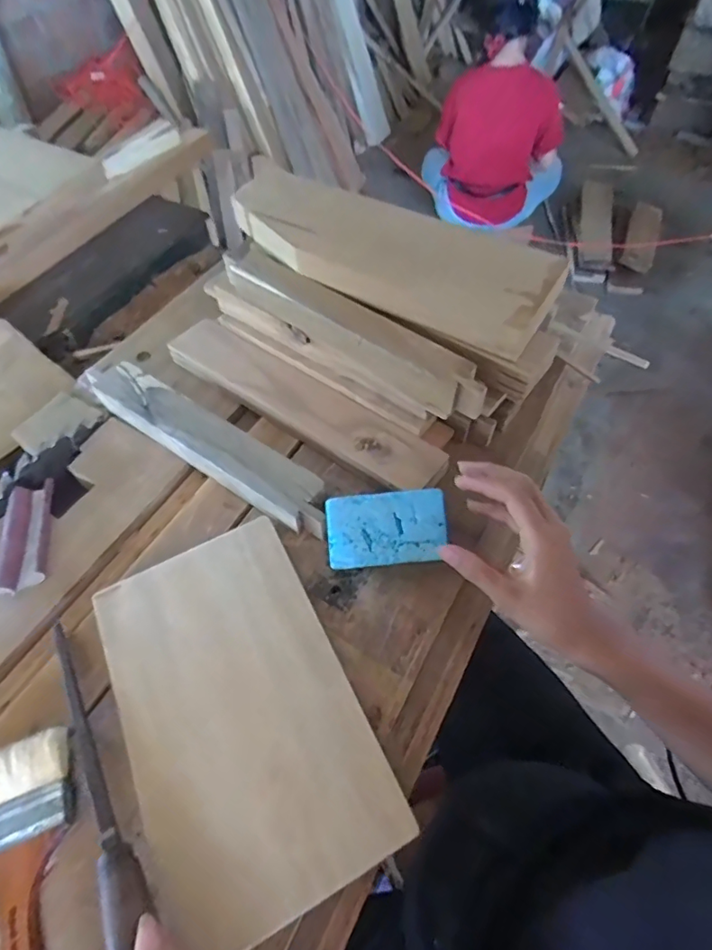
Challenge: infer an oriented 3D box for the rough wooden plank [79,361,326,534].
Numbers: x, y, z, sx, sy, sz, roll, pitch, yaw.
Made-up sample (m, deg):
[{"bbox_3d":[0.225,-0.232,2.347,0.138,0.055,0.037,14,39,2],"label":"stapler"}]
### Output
[{"bbox_3d":[-0.159,-0.040,0.506,0.290,0.030,0.047,30,62,19],"label":"rough wooden plank"}]

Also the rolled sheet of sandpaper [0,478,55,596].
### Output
[{"bbox_3d":[-0.297,0.053,0.460,0.037,0.011,0.109,-8,56,-4],"label":"rolled sheet of sandpaper"}]

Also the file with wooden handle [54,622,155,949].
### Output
[{"bbox_3d":[-0.175,0.211,0.340,0.026,0.024,0.256,-28,51,-17],"label":"file with wooden handle"}]

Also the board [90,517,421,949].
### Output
[{"bbox_3d":[-0.095,0.168,0.376,0.167,0.012,0.260,-24,59,-14],"label":"board"}]

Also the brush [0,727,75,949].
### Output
[{"bbox_3d":[-0.217,0.263,0.321,0.075,0.015,0.174,-17,58,-10],"label":"brush"}]

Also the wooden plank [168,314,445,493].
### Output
[{"bbox_3d":[-0.060,-0.076,0.528,0.331,0.020,0.063,31,62,20],"label":"wooden plank"}]

